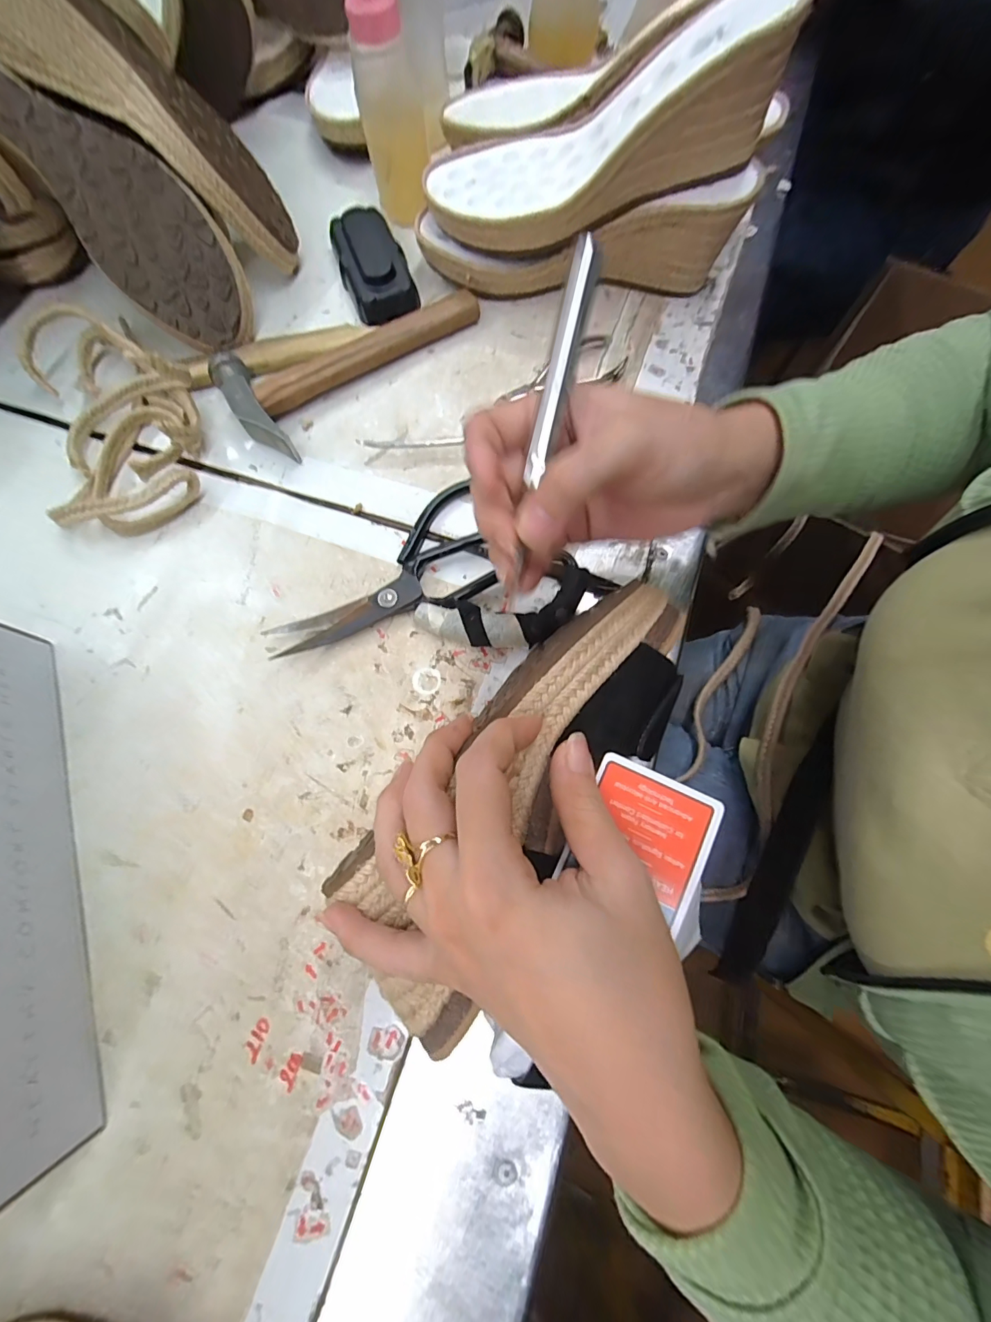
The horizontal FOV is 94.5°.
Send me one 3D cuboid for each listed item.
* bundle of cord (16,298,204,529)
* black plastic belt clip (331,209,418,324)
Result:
[{"bbox_3d":[-0.274,-0.183,0.326,0.102,0.034,0.196,-25,74,-6],"label":"bundle of cord"},{"bbox_3d":[-0.098,-0.318,0.367,0.051,0.022,0.105,-18,73,-4],"label":"black plastic belt clip"}]

